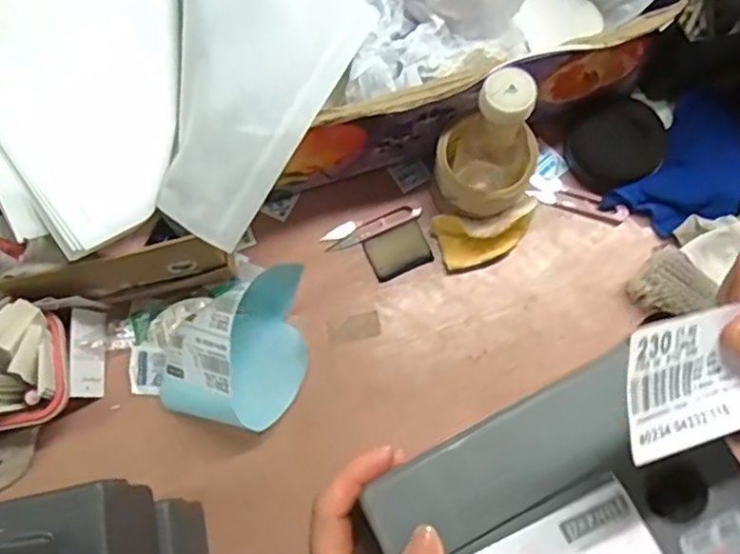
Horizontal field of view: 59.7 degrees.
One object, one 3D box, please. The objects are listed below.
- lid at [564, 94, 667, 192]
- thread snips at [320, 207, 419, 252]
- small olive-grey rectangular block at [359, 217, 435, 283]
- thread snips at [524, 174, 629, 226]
[{"bbox_3d":[0.237,-0.130,0.625,0.086,0.030,0.080,0,89,1],"label":"lid"},{"bbox_3d":[0.002,-0.051,0.640,0.101,0.004,0.023,-21,73,-4],"label":"thread snips"},{"bbox_3d":[0.027,-0.026,0.628,0.059,0.005,0.045,-24,74,-5],"label":"small olive-grey rectangular block"},{"bbox_3d":[0.204,-0.077,0.635,0.096,0.011,0.025,20,75,8],"label":"thread snips"}]

